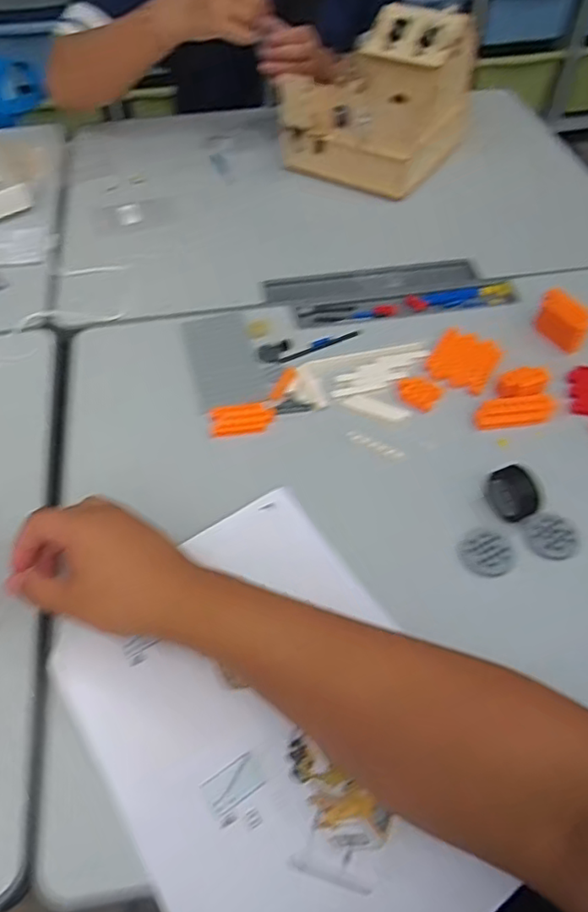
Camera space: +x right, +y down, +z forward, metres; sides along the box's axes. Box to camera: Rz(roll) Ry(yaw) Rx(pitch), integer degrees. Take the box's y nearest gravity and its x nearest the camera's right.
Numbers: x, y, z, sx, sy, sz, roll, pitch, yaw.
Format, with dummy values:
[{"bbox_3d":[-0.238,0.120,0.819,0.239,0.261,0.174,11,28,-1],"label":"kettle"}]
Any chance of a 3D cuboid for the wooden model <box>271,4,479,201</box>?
[{"bbox_3d":[0.109,-0.465,0.796,0.176,0.159,0.198,29,57,21],"label":"wooden model"}]

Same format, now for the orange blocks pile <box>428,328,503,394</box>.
[{"bbox_3d":[0.164,-0.093,0.599,0.059,0.012,0.066,21,55,16],"label":"orange blocks pile"}]

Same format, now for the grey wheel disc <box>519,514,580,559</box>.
[{"bbox_3d":[0.195,0.062,0.473,0.034,0.013,0.035,0,52,1],"label":"grey wheel disc"}]

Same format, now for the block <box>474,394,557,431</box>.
[{"bbox_3d":[0.199,-0.041,0.558,0.072,0.022,0.020,-8,52,-6],"label":"block"}]

